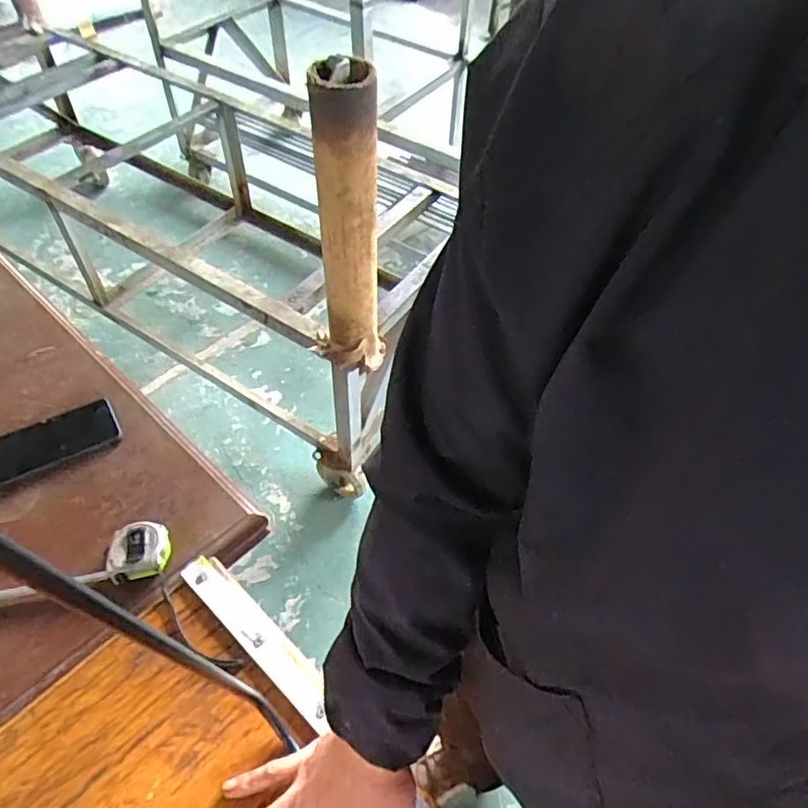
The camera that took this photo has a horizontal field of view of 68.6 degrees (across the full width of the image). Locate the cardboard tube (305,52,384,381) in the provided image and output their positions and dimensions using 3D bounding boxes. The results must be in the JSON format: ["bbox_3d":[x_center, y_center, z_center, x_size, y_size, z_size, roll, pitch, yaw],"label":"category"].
[{"bbox_3d":[-0.081,-0.249,0.915,0.100,0.496,0.079,-5,52,-7],"label":"cardboard tube"}]

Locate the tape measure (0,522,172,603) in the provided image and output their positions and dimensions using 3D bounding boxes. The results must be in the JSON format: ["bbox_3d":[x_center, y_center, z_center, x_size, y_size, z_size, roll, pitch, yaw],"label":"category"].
[{"bbox_3d":[-0.441,0.186,0.605,0.391,0.036,0.055,-10,53,-11],"label":"tape measure"}]

